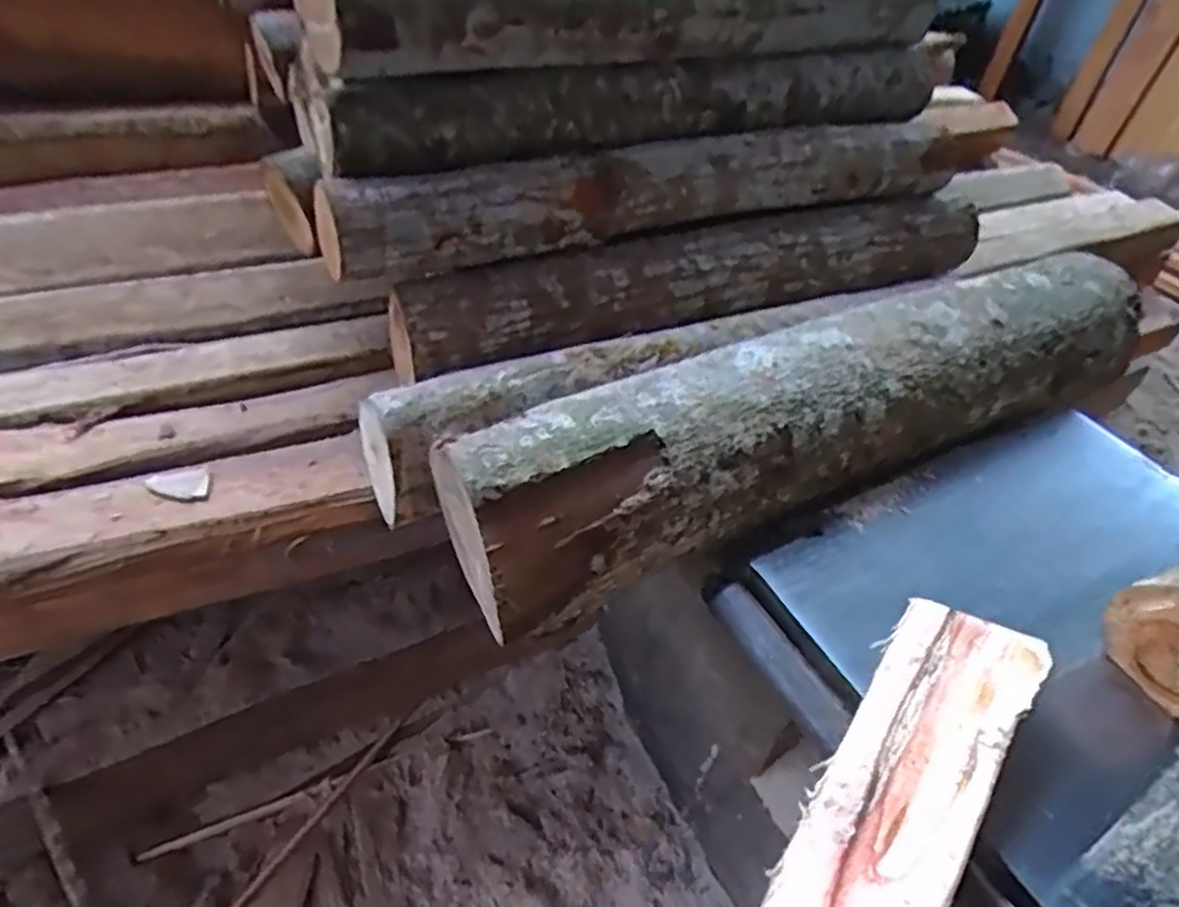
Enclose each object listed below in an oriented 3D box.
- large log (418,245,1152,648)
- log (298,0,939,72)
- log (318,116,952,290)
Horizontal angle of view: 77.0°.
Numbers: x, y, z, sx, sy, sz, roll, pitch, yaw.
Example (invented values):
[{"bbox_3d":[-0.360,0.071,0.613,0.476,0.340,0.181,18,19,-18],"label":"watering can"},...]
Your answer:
[{"bbox_3d":[0.343,-0.072,0.991,1.092,0.151,0.192,-17,47,-24],"label":"large log"},{"bbox_3d":[0.135,-0.697,1.158,1.128,0.121,0.152,-21,49,-27],"label":"log"},{"bbox_3d":[0.152,-0.417,1.193,1.106,0.129,0.117,-13,46,-20],"label":"log"}]

